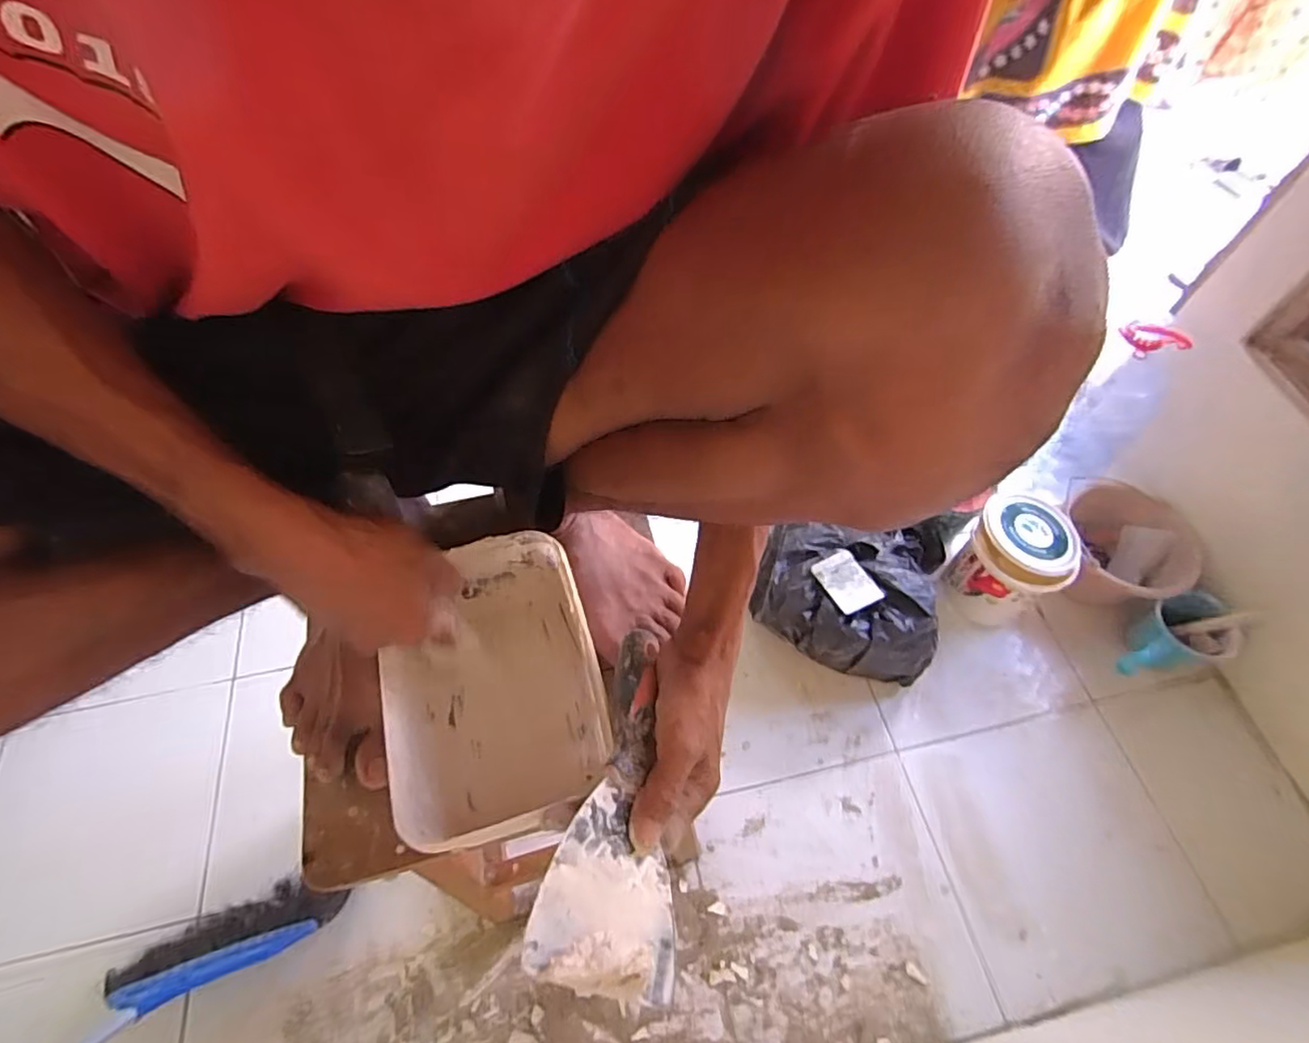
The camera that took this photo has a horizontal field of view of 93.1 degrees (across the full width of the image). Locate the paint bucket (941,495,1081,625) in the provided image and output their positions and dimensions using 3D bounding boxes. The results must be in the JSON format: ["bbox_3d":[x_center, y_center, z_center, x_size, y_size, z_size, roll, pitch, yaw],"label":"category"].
[{"bbox_3d":[0.680,0.076,1.192,0.177,0.185,0.179,0,58,0],"label":"paint bucket"}]

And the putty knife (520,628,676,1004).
[{"bbox_3d":[-0.015,0.148,0.355,0.090,0.018,0.194,34,40,-29],"label":"putty knife"}]

